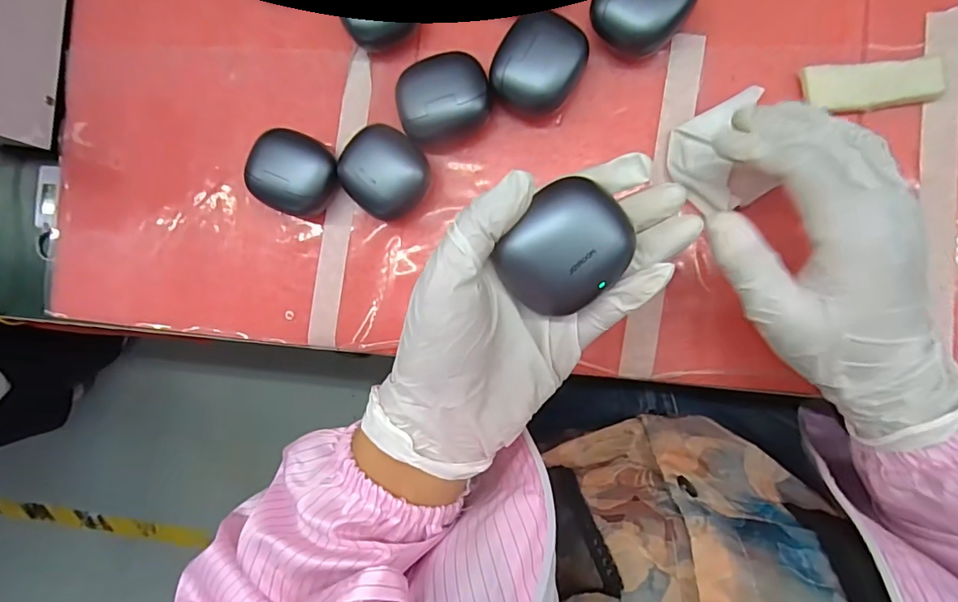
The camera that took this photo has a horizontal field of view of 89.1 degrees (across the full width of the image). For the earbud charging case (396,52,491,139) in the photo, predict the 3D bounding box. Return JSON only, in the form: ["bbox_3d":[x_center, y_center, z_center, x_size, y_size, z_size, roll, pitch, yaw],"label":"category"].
[{"bbox_3d":[-0.022,-0.125,0.299,0.054,0.030,0.049,-18,88,9],"label":"earbud charging case"}]

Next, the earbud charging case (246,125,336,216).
[{"bbox_3d":[-0.118,-0.081,0.314,0.053,0.030,0.048,23,94,8],"label":"earbud charging case"}]

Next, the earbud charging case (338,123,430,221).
[{"bbox_3d":[-0.058,-0.080,0.305,0.049,0.031,0.049,45,97,6],"label":"earbud charging case"}]

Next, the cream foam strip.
[{"bbox_3d":[0.218,-0.120,0.272,0.070,0.012,0.027,-4,90,9],"label":"cream foam strip"}]

